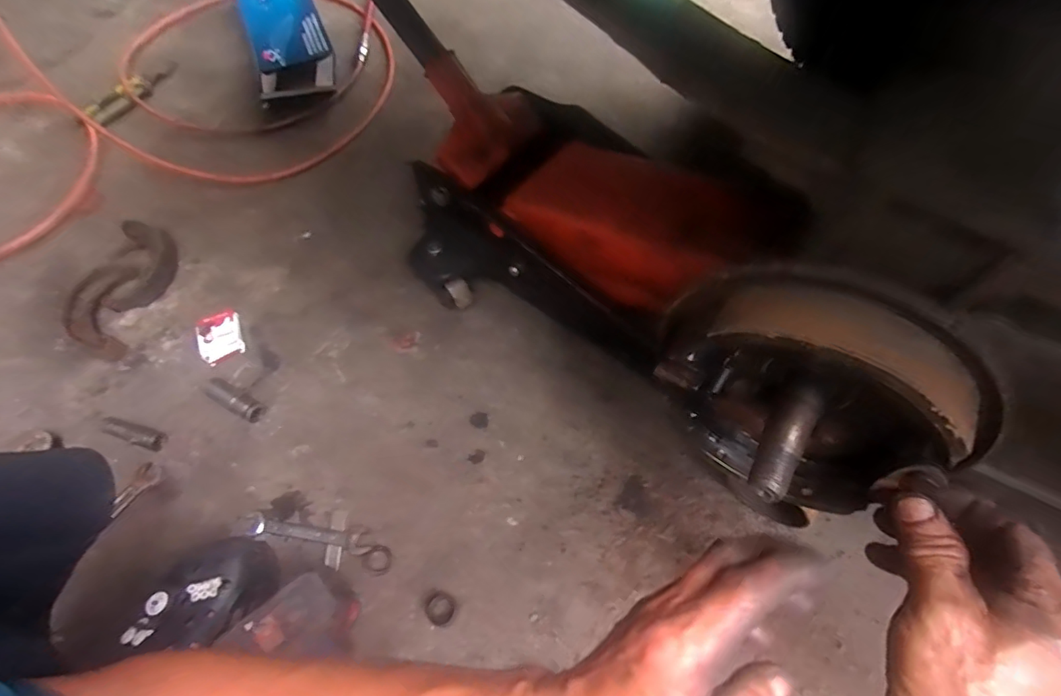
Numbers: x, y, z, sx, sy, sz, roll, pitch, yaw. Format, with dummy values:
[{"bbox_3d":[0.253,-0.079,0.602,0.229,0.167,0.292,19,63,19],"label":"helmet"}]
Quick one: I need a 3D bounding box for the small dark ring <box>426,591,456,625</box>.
[{"bbox_3d":[-0.093,0.269,0.543,0.030,0.004,0.030,-1,61,2],"label":"small dark ring"}]

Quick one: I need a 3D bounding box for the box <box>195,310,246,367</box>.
[{"bbox_3d":[-0.411,-0.014,0.696,0.052,0.015,0.071,-23,63,-10],"label":"box"}]

